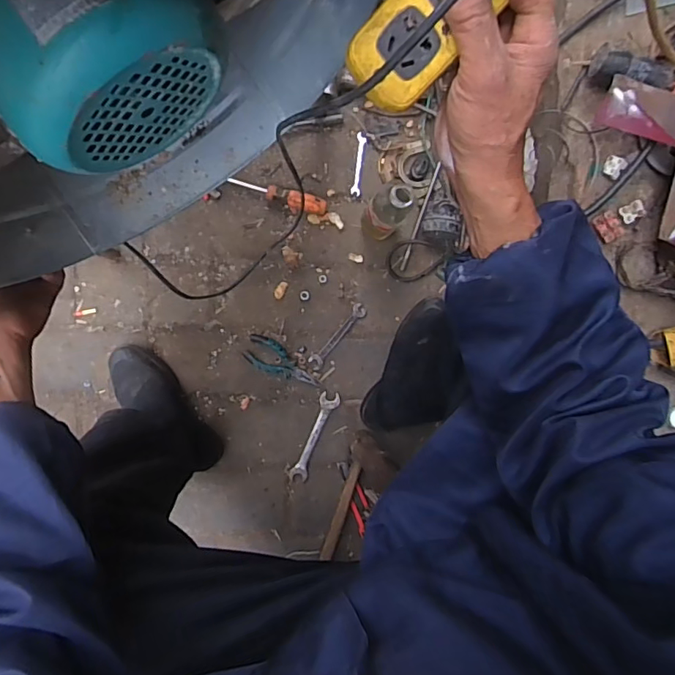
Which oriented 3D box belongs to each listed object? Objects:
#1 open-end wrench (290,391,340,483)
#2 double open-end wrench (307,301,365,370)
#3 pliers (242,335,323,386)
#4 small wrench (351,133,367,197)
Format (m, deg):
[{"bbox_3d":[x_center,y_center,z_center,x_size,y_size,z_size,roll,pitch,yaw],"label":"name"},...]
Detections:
[{"bbox_3d":[-0.042,0.185,0.930,0.035,0.009,0.175,22,89,-6],"label":"open-end wrench"},{"bbox_3d":[0.000,-0.002,0.923,0.027,0.006,0.143,40,88,-5],"label":"double open-end wrench"},{"bbox_3d":[-0.098,0.049,0.917,0.149,0.011,0.057,29,89,-6],"label":"pliers"},{"bbox_3d":[0.040,-0.320,0.924,0.017,0.004,0.114,7,91,-6],"label":"small wrench"}]

